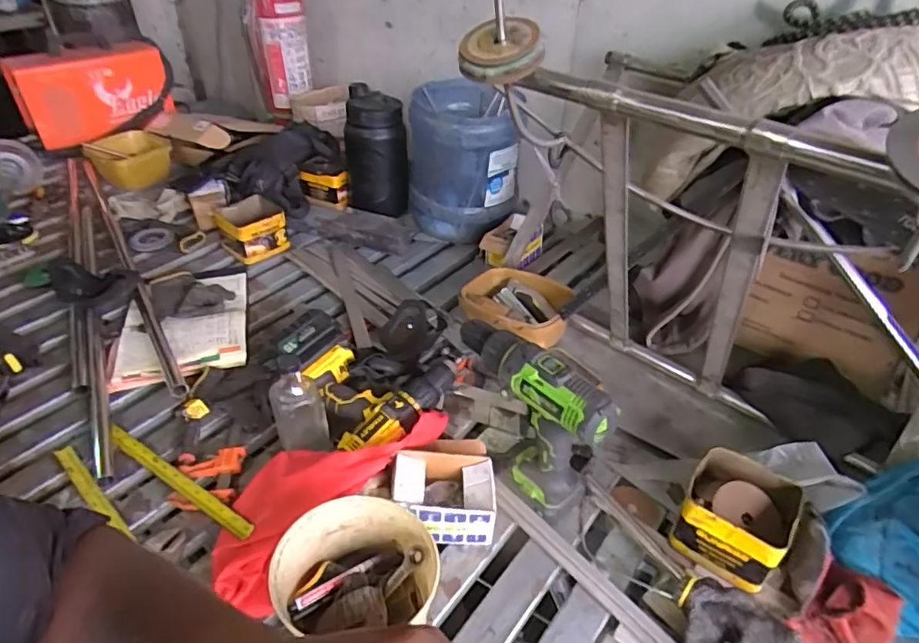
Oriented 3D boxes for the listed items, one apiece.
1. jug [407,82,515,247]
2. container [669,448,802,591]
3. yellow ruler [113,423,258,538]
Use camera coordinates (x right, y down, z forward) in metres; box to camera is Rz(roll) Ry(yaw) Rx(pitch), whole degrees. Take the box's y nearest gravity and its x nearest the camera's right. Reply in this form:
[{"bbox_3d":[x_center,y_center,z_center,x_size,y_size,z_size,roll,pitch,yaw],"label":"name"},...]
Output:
[{"bbox_3d":[0.009,-0.350,1.259,0.236,0.286,0.211,3,39,1],"label":"jug"},{"bbox_3d":[0.346,0.244,0.712,0.120,0.080,0.134,25,44,26],"label":"container"},{"bbox_3d":[-0.388,0.216,0.770,0.305,0.008,0.025,20,79,27],"label":"yellow ruler"}]

